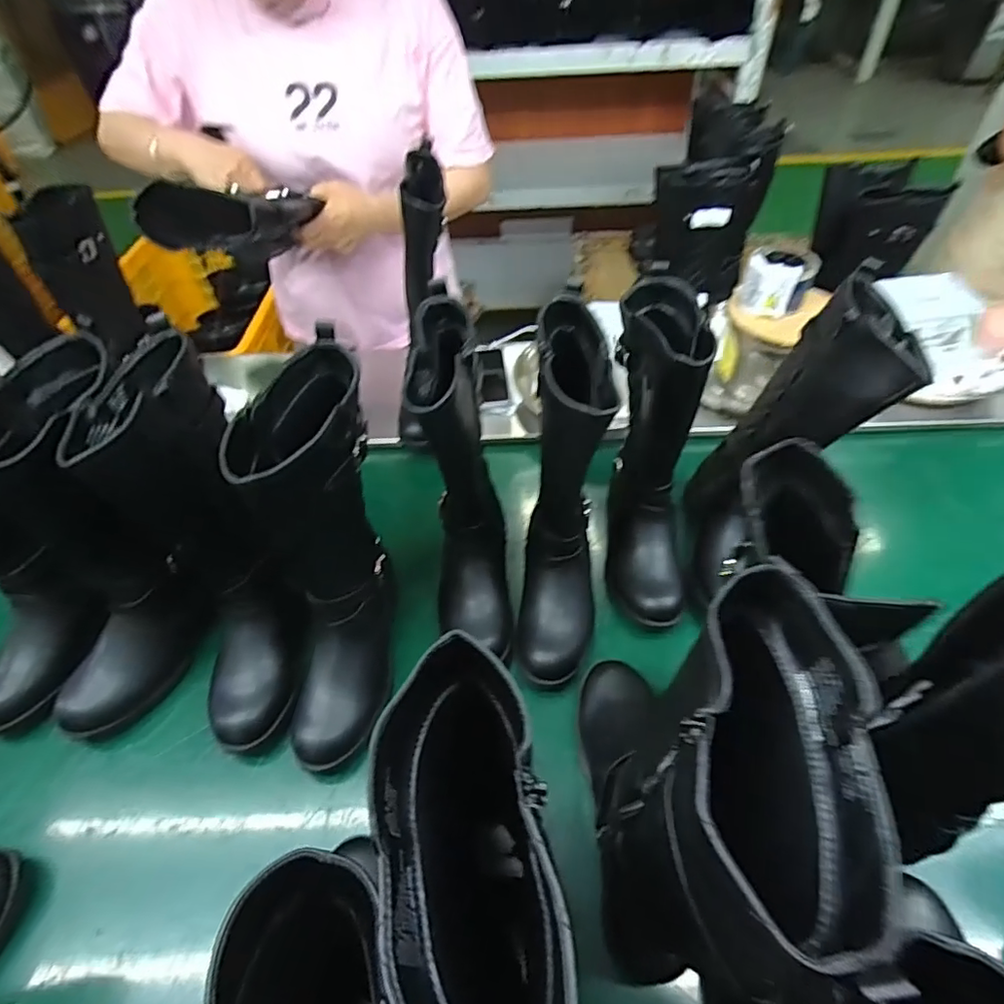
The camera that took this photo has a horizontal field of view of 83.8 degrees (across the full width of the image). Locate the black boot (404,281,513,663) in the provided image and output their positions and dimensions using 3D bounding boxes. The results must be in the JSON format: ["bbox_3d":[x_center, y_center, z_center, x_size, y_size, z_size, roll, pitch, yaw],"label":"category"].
[{"bbox_3d":[-0.044,-0.019,0.564,0.079,0.287,0.223,-7,49,-1],"label":"black boot"}]

